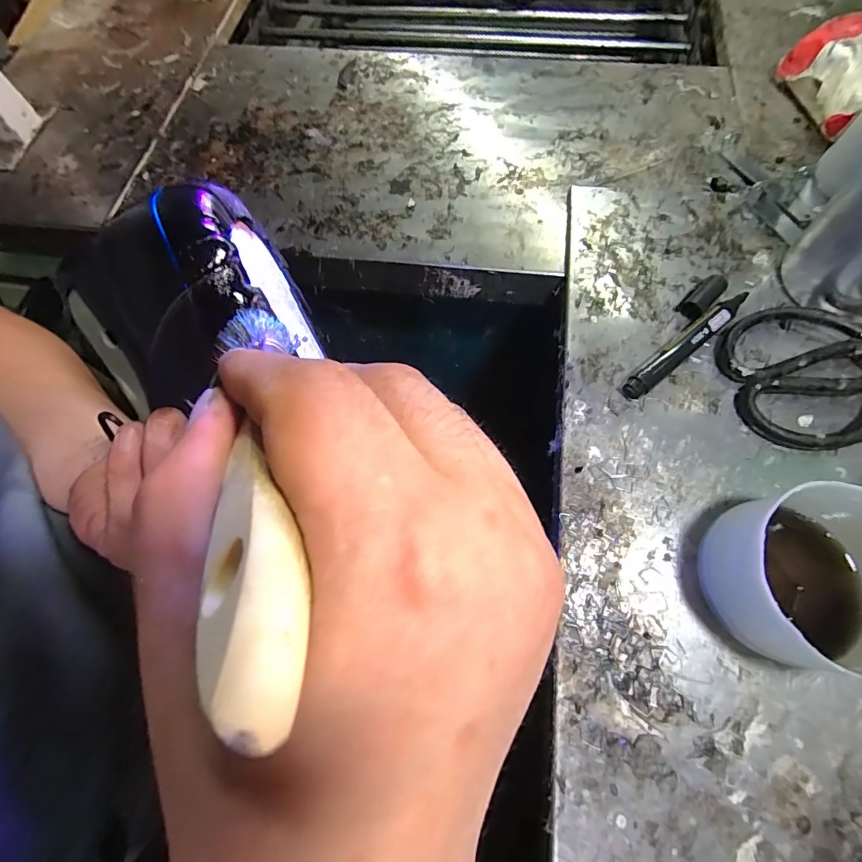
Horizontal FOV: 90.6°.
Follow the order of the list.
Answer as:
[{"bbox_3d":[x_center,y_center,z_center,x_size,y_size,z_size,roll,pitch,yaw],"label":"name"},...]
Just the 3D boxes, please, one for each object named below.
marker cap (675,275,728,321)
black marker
[{"bbox_3d":[0.207,-0.101,0.325,0.037,0.016,0.017,-40,72,-12],"label":"marker cap"},{"bbox_3d":[0.187,-0.064,0.312,0.120,0.018,0.017,-38,72,-11],"label":"black marker"}]

